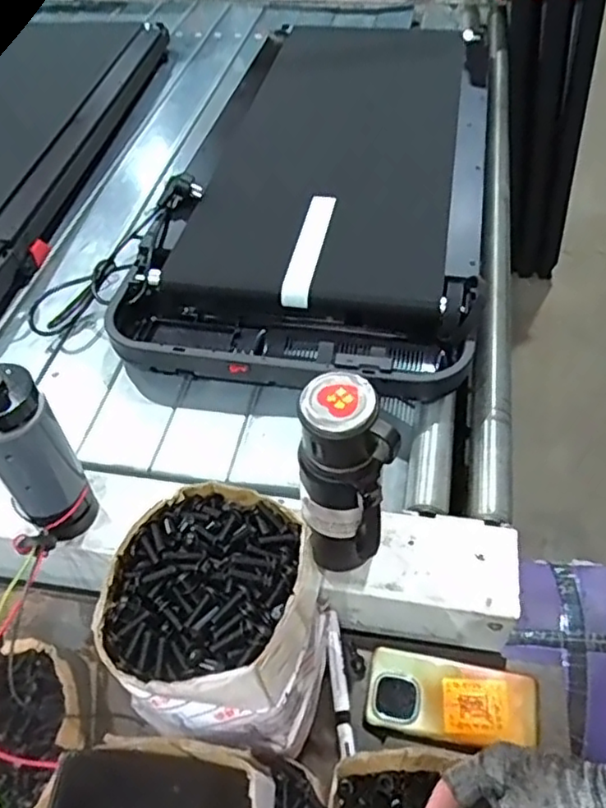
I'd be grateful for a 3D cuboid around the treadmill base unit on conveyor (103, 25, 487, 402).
[{"bbox_3d":[0.061,-0.407,1.096,0.486,0.102,0.969,8,51,10],"label":"treadmill base unit on conveyor"}]

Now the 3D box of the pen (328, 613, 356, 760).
[{"bbox_3d":[0.036,0.280,0.654,0.016,0.010,0.137,-6,50,-2],"label":"pen"}]

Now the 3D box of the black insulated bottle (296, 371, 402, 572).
[{"bbox_3d":[0.039,0.074,0.590,0.079,0.223,0.067,-1,50,2],"label":"black insulated bottle"}]

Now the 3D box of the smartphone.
[{"bbox_3d":[0.149,0.294,0.644,0.163,0.012,0.079,7,51,9],"label":"smartphone"}]

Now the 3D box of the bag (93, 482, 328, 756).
[{"bbox_3d":[-0.065,0.180,0.538,0.157,0.173,0.166,-6,50,-2],"label":"bag"}]

